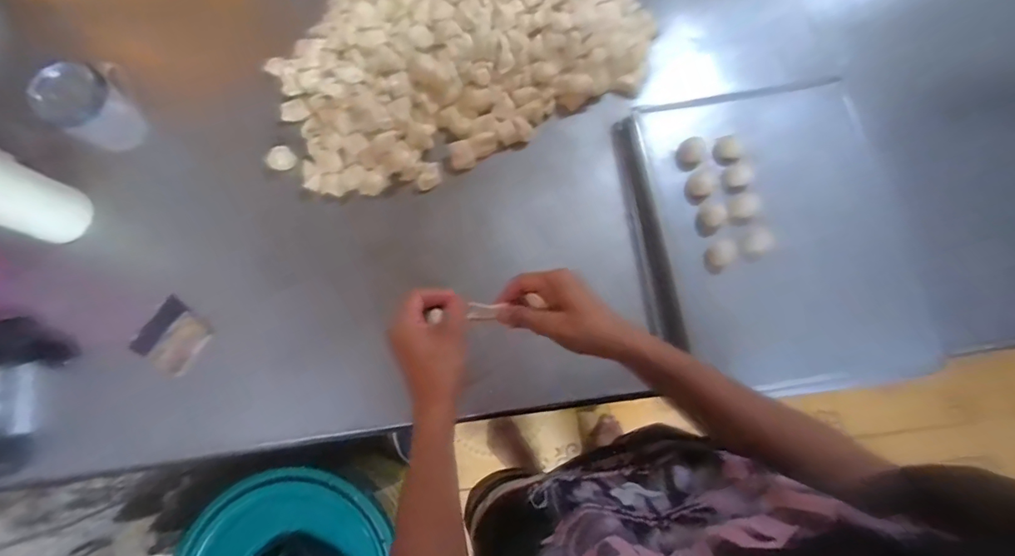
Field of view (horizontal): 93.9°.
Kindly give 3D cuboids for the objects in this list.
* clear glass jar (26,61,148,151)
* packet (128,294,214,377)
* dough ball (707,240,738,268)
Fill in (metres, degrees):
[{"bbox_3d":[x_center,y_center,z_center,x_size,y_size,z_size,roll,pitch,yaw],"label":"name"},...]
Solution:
[{"bbox_3d":[-0.612,-0.261,0.706,0.084,0.100,0.112,29,79,8],"label":"clear glass jar"},{"bbox_3d":[-0.495,0.087,0.703,0.111,0.004,0.088,26,64,18],"label":"packet"},{"bbox_3d":[0.308,-0.035,0.682,0.037,0.023,0.033,-23,78,-4],"label":"dough ball"}]

